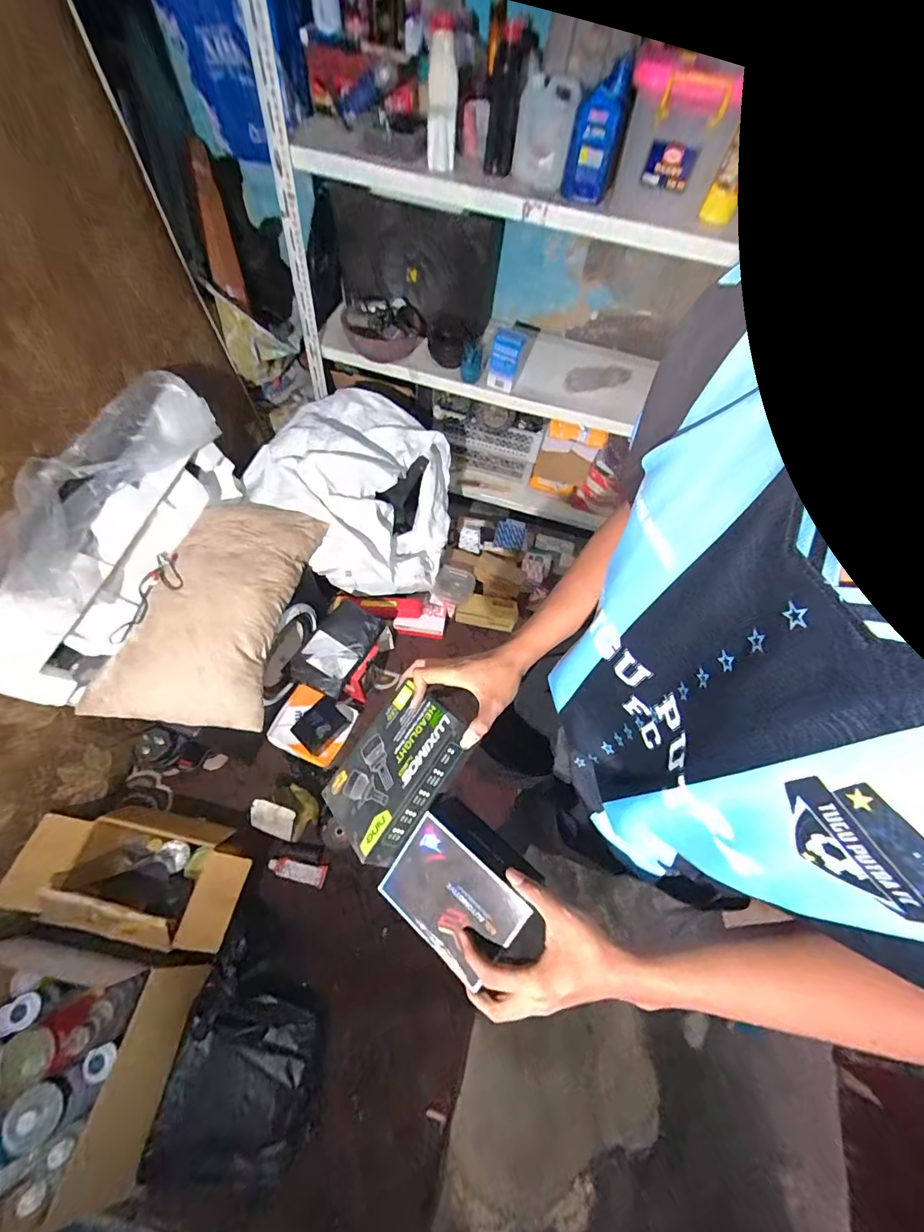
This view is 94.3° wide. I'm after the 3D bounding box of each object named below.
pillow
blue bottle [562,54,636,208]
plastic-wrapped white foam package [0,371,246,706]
[{"bbox_3d":[-0.631,-0.036,1.108,0.371,0.143,0.624,9,60,2],"label":"pillow"},{"bbox_3d":[0.300,-1.068,0.955,0.116,0.206,0.058,16,60,5],"label":"blue bottle"},{"bbox_3d":[-0.823,-0.197,1.024,0.169,0.330,0.772,12,60,3],"label":"plastic-wrapped white foam package"}]

